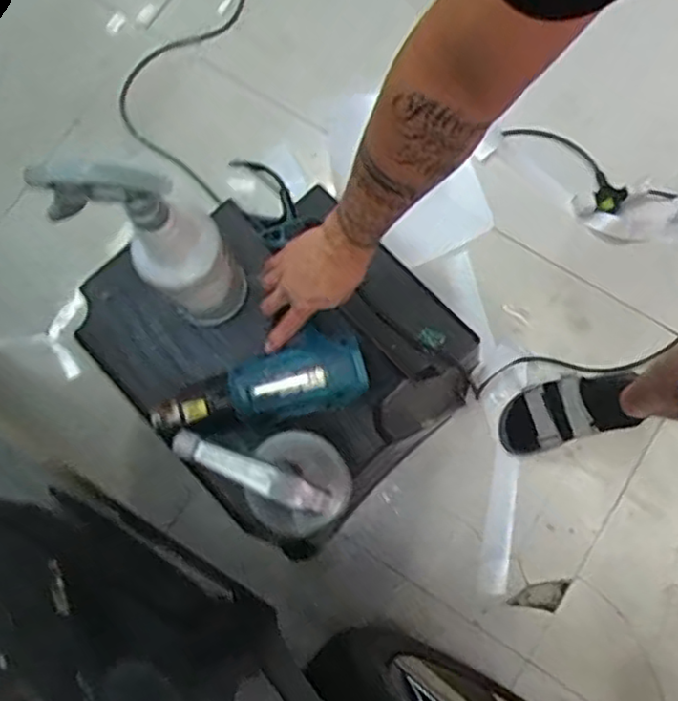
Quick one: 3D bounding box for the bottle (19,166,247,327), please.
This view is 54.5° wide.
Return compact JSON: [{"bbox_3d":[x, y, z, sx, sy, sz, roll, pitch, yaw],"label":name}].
[{"bbox_3d":[-0.154,-0.094,0.594,0.092,0.316,0.073,-44,78,-6],"label":"bottle"}]

